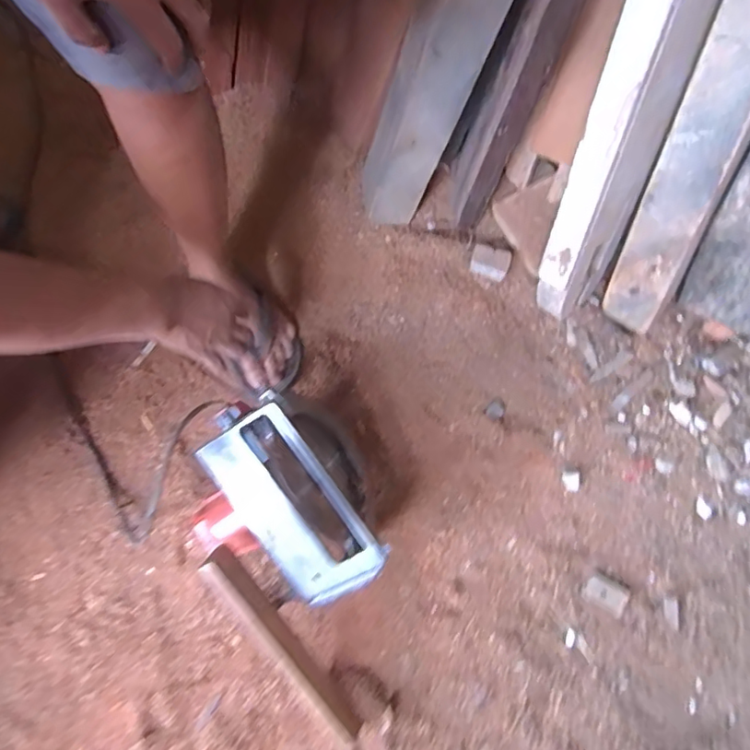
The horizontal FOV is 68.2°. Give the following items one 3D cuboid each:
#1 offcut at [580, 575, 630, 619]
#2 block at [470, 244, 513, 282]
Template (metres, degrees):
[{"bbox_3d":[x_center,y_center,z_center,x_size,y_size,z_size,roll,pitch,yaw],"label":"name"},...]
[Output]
[{"bbox_3d":[0.325,0.311,0.783,0.058,0.015,0.040,30,75,7],"label":"offcut"},{"bbox_3d":[0.187,-0.184,0.908,0.063,0.031,0.045,19,74,4],"label":"block"}]

